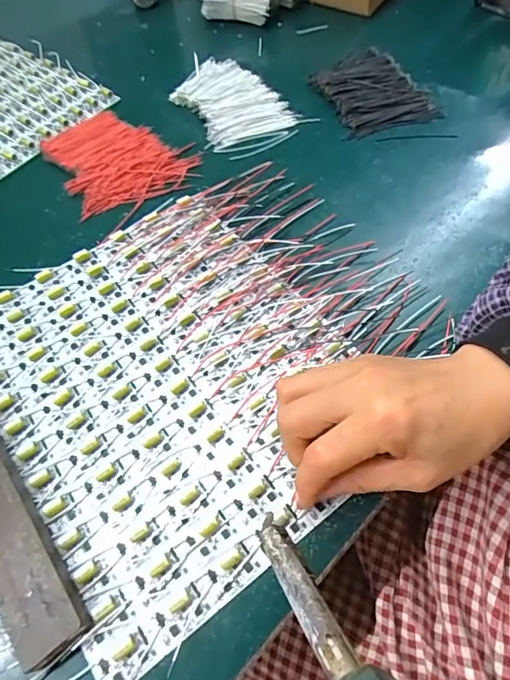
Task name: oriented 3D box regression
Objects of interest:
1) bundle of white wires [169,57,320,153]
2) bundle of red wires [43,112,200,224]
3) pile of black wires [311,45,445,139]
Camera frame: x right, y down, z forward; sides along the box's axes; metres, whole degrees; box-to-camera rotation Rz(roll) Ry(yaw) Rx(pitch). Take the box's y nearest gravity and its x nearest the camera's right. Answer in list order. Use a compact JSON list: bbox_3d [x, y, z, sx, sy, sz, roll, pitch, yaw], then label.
[{"bbox_3d":[-0.029,-0.271,0.506,0.102,0.009,0.171,-27,60,-13],"label":"bundle of white wires"},{"bbox_3d":[-0.142,-0.194,0.465,0.124,0.008,0.156,-29,60,-14],"label":"bundle of red wires"},{"bbox_3d":[0.125,-0.274,0.492,0.101,0.016,0.131,-15,58,-5],"label":"pile of black wires"}]

